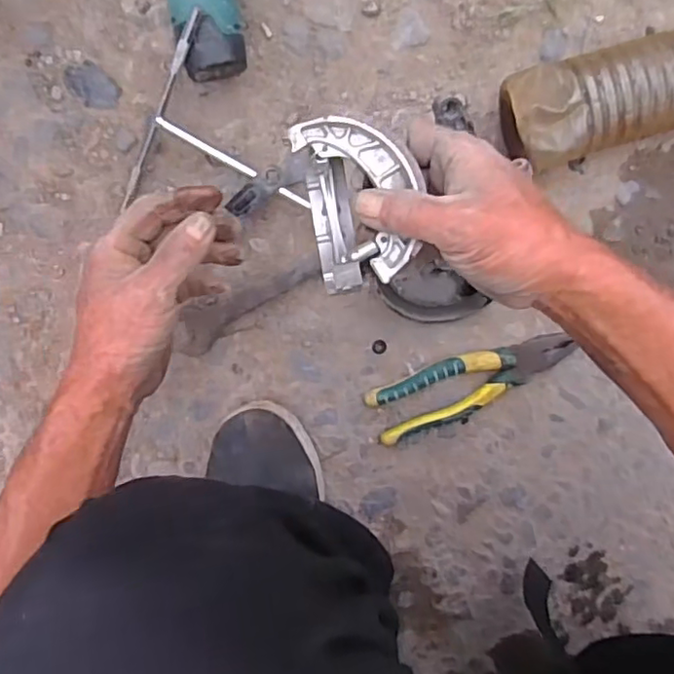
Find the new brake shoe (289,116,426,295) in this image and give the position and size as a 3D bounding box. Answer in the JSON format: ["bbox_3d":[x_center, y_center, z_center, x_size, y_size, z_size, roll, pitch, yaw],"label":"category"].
[{"bbox_3d":[0.014,-0.079,0.358,0.059,0.060,0.090,-13,100,0],"label":"new brake shoe"}]

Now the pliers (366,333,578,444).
[{"bbox_3d":[0.119,0.040,0.549,0.181,0.020,0.055,-19,99,4],"label":"pliers"}]

